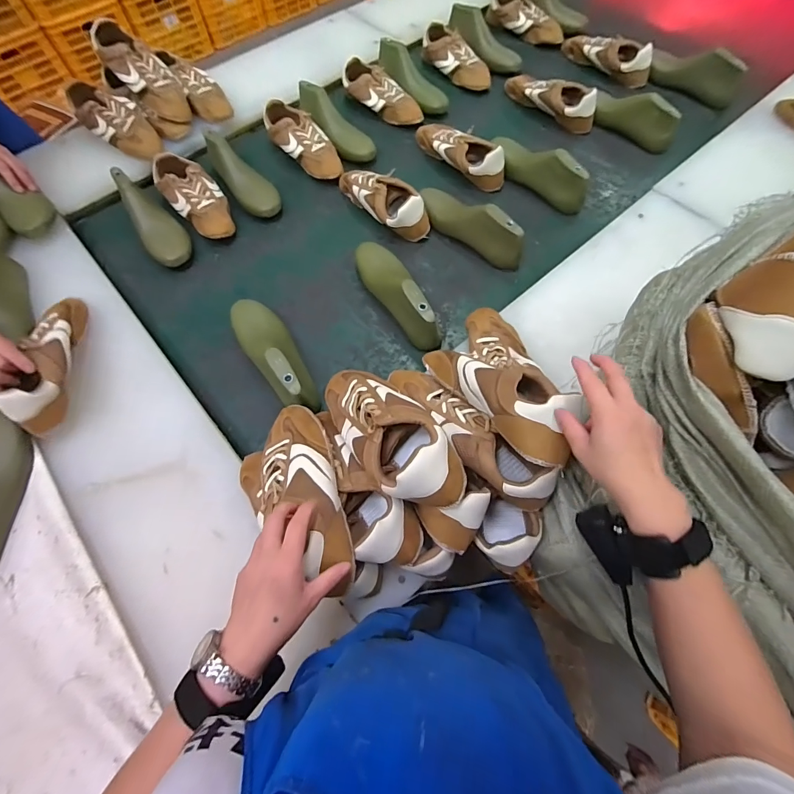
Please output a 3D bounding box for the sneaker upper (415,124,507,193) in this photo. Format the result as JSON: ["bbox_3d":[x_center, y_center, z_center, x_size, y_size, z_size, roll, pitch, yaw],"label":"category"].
[{"bbox_3d":[0.150,-0.605,0.932,0.086,0.072,0.273,-37,72,-12],"label":"sneaker upper"}]

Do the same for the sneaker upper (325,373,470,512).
[{"bbox_3d":[-0.025,0.041,0.496,0.092,0.078,0.258,-40,47,-13],"label":"sneaker upper"}]

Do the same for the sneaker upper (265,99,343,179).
[{"bbox_3d":[-0.225,-0.625,0.944,0.101,0.070,0.257,-40,73,-13],"label":"sneaker upper"}]

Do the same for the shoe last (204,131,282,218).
[{"bbox_3d":[-0.360,-0.520,0.889,0.086,0.076,0.253,-34,72,-11],"label":"shoe last"}]

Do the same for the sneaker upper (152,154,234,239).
[{"bbox_3d":[-0.458,-0.460,0.863,0.111,0.069,0.243,-34,72,-11],"label":"sneaker upper"}]

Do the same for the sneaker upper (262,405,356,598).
[{"bbox_3d":[-0.124,0.116,0.493,0.106,0.062,0.259,-26,50,-9],"label":"sneaker upper"}]

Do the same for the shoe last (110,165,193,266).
[{"bbox_3d":[-0.530,-0.391,0.826,0.088,0.066,0.249,-32,71,-11],"label":"shoe last"}]

